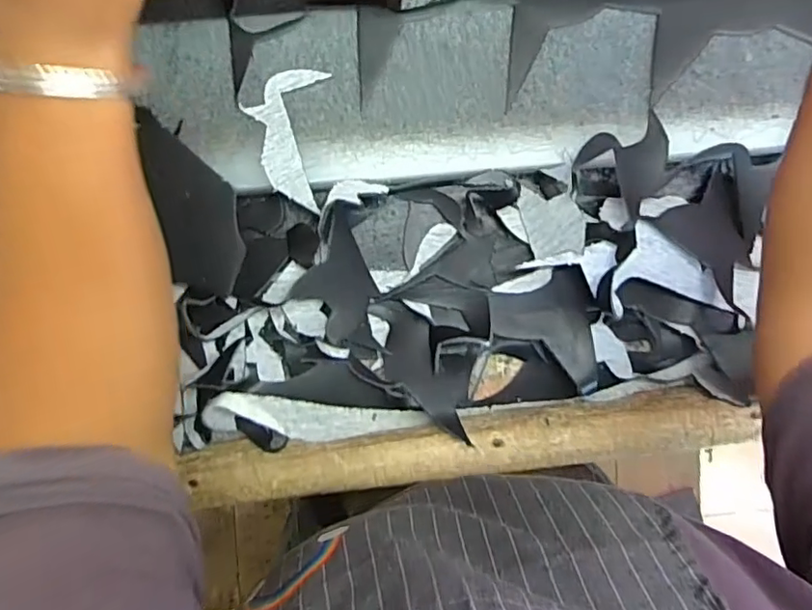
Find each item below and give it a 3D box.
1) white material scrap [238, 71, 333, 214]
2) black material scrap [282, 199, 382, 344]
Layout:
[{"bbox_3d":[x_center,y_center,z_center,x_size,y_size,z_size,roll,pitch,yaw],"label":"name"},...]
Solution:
[{"bbox_3d":[-0.093,-0.127,0.440,0.057,0.010,0.105,3,97,-2],"label":"white material scrap"},{"bbox_3d":[-0.048,-0.021,0.450,0.062,0.023,0.091,28,95,-5],"label":"black material scrap"}]

